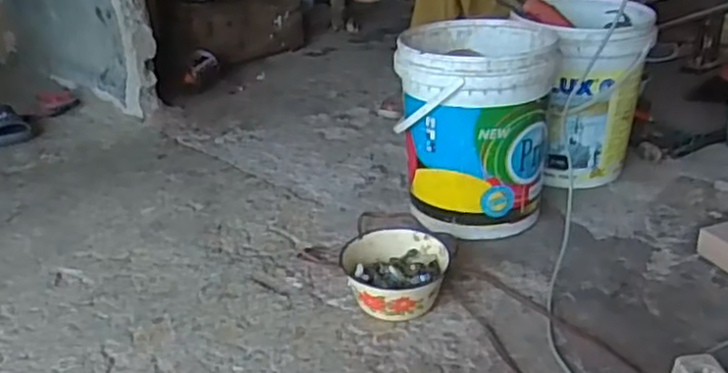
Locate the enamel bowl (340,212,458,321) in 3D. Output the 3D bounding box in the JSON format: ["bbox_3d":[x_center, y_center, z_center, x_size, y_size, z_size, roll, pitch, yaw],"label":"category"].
[{"bbox_3d":[0.056,0.147,1.241,0.184,0.093,0.208,6,29,13],"label":"enamel bowl"}]

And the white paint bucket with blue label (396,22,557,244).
[{"bbox_3d":[0.222,-0.119,1.443,0.289,0.369,0.312,5,28,10],"label":"white paint bucket with blue label"}]

